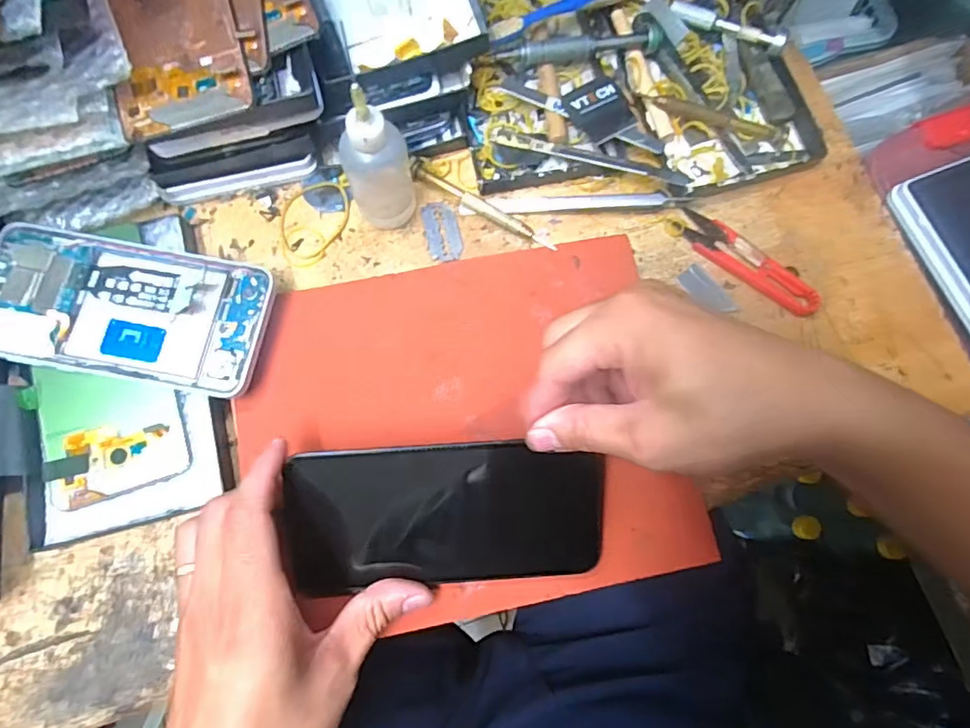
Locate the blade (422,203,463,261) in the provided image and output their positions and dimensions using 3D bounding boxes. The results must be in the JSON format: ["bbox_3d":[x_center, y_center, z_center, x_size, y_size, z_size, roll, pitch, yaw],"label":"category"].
[{"bbox_3d":[-0.027,-0.086,0.338,0.022,0.004,0.041,-9,76,-11],"label":"blade"}]

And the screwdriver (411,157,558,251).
[{"bbox_3d":[-0.002,-0.101,0.337,0.107,0.012,0.011,32,79,5],"label":"screwdriver"}]

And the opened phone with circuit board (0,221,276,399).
[{"bbox_3d":[-0.205,-0.032,0.297,0.158,0.009,0.078,10,78,0],"label":"opened phone with circuit board"}]

